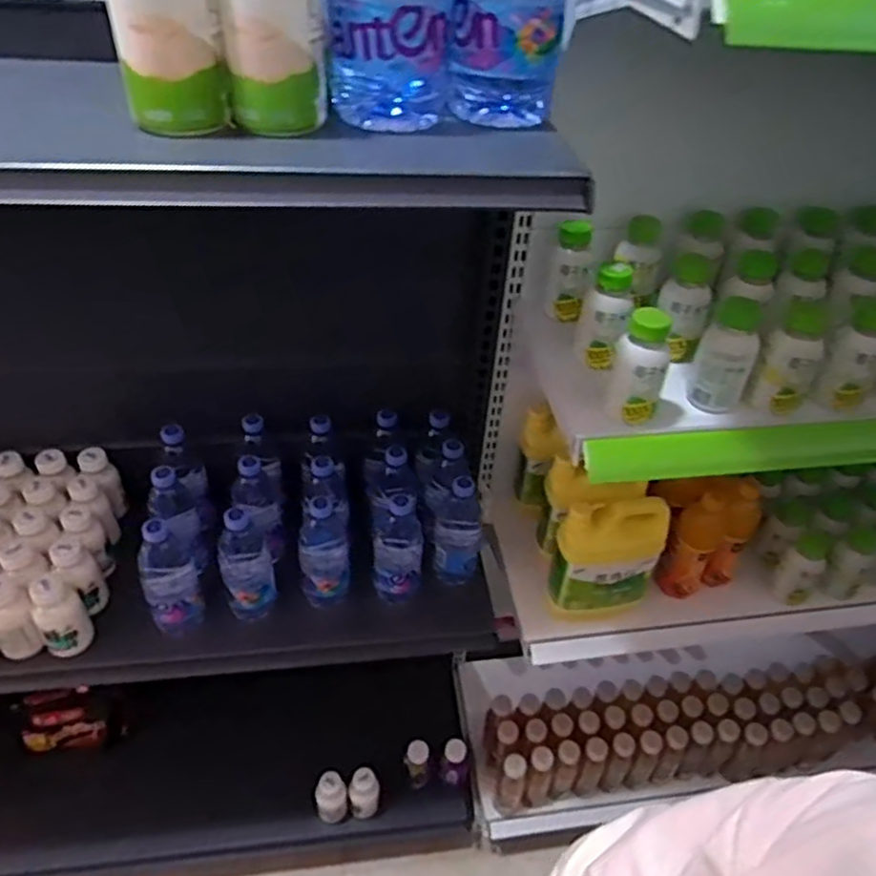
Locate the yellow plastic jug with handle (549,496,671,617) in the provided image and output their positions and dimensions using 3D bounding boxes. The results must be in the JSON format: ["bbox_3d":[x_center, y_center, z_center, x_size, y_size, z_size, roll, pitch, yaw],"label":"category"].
[{"bbox_3d":[0.241,0.164,0.990,0.157,0.186,0.087,-1,42,-6],"label":"yellow plastic jug with handle"}]

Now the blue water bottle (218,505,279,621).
[{"bbox_3d":[-0.265,0.184,0.966,0.069,0.195,0.059,-12,45,-18],"label":"blue water bottle"}]

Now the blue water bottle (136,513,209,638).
[{"bbox_3d":[-0.362,0.189,0.936,0.070,0.187,0.065,-15,46,-21],"label":"blue water bottle"}]

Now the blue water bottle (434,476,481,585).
[{"bbox_3d":[0.031,0.138,1.023,0.072,0.174,0.058,6,42,1],"label":"blue water bottle"}]

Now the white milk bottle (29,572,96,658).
[{"bbox_3d":[-0.501,0.236,0.919,0.060,0.121,0.052,-27,51,-30],"label":"white milk bottle"}]

